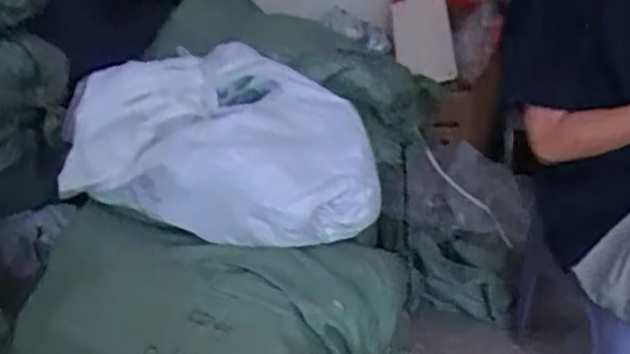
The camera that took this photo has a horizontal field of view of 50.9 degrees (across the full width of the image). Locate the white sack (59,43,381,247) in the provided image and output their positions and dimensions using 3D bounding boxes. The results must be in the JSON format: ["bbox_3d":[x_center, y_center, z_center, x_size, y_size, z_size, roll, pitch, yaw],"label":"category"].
[{"bbox_3d":[-0.193,-0.089,1.482,0.662,0.333,0.471,3,20,18],"label":"white sack"}]

